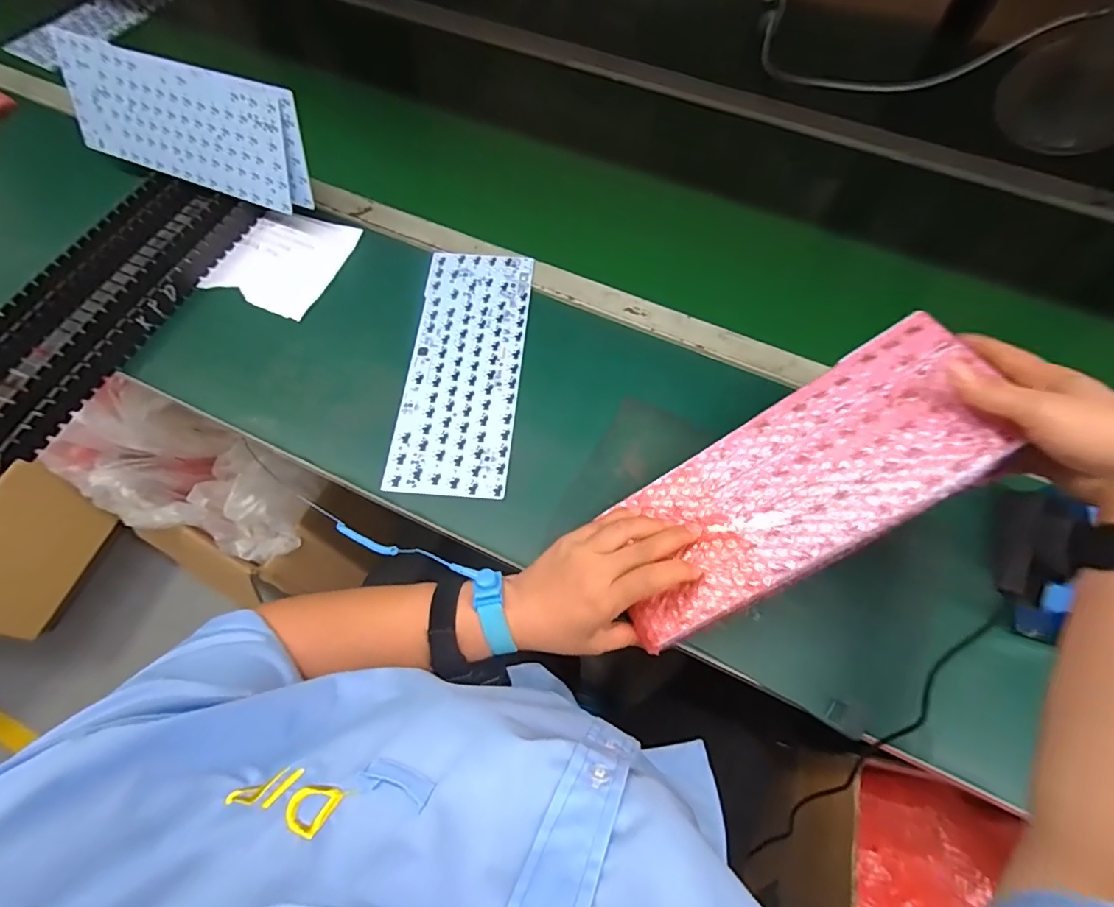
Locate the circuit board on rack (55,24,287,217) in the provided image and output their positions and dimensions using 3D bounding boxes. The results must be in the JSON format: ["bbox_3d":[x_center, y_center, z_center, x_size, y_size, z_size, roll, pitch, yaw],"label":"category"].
[{"bbox_3d":[-0.439,-0.387,0.605,0.310,0.122,0.022,20,38,8],"label":"circuit board on rack"}]

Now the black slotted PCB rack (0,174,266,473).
[{"bbox_3d":[-0.516,-0.160,0.572,0.150,0.035,0.396,21,66,9],"label":"black slotted PCB rack"}]

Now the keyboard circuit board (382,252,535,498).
[{"bbox_3d":[-0.099,-0.099,0.561,0.117,0.005,0.302,5,65,1],"label":"keyboard circuit board"}]

